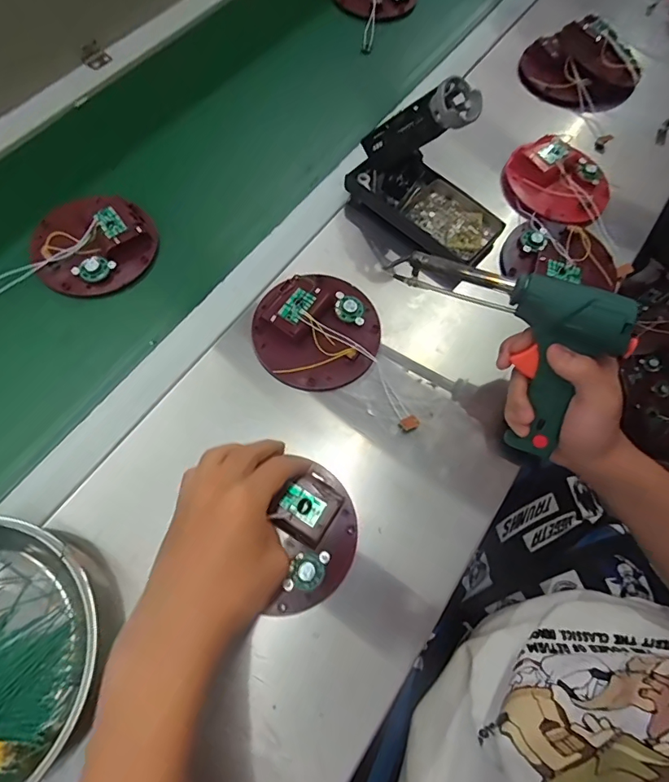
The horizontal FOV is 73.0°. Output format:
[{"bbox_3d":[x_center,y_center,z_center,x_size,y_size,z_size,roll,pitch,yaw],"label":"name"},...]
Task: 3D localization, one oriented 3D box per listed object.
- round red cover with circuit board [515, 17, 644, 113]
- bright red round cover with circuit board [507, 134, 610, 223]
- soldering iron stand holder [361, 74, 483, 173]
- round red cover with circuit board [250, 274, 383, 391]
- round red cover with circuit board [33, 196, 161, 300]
[{"bbox_3d":[0.321,-0.424,0.595,0.147,0.052,0.119,34,70,10],"label":"round red cover with circuit board"},{"bbox_3d":[0.258,-0.245,0.517,0.116,0.026,0.107,1,68,-3],"label":"bright red round cover with circuit board"},{"bbox_3d":[0.074,-0.247,0.428,0.035,0.133,0.041,-48,114,-19],"label":"soldering iron stand holder"},{"bbox_3d":[-0.014,-0.058,0.430,0.118,0.026,0.112,1,68,-3],"label":"round red cover with circuit board"},{"bbox_3d":[-0.248,-0.150,0.454,0.124,0.025,0.111,22,68,6],"label":"round red cover with circuit board"}]

